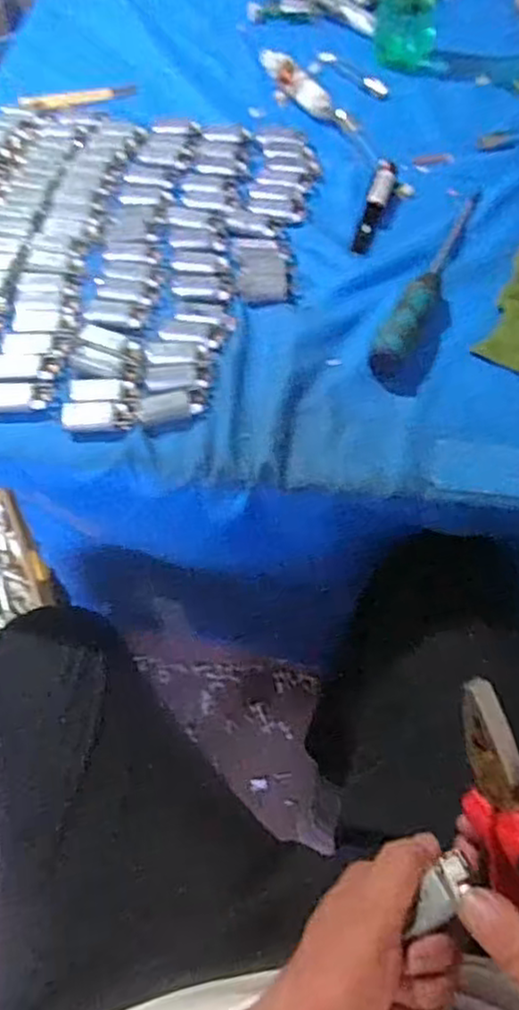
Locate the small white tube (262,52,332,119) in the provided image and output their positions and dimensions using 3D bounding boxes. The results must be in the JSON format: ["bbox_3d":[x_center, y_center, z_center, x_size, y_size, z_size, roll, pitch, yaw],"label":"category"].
[{"bbox_3d":[0.036,-0.419,0.684,0.022,0.017,0.102,-26,65,-17],"label":"small white tube"}]

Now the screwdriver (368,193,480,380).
[{"bbox_3d":[0.136,-0.184,0.538,0.024,0.025,0.228,25,62,10],"label":"screwdriver"}]

